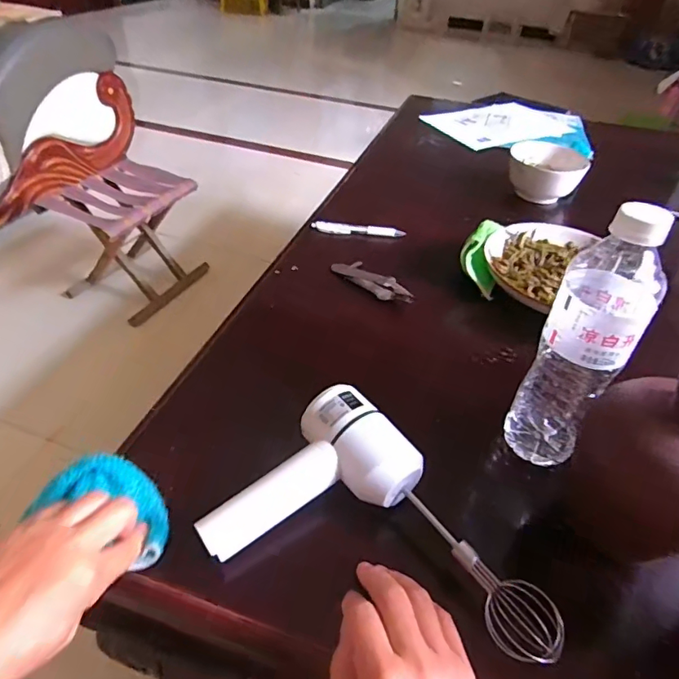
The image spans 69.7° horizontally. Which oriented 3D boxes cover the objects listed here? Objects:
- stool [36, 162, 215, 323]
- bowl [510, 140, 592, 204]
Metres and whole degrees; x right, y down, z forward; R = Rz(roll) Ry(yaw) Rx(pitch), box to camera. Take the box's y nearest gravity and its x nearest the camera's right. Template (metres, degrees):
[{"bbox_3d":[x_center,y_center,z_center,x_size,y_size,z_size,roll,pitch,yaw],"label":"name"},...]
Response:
[{"bbox_3d":[-0.552,-0.273,1.323,0.282,0.270,0.327,23,46,19],"label":"stool"},{"bbox_3d":[0.353,-0.294,0.842,0.122,0.067,0.127,16,44,12],"label":"bowl"}]

